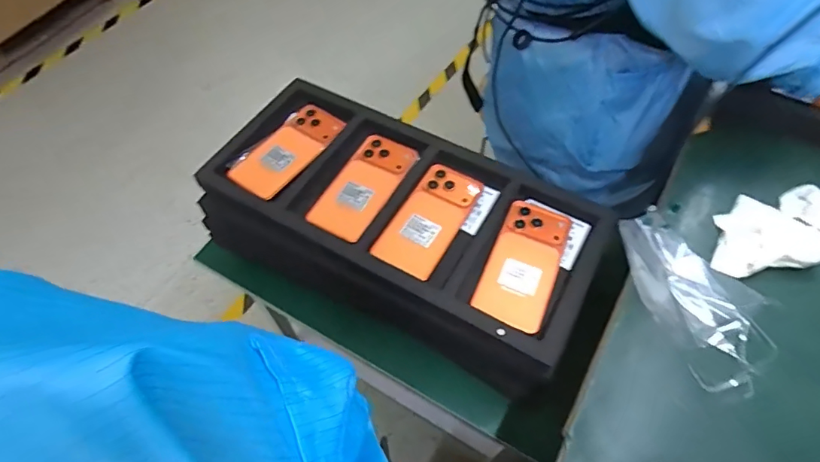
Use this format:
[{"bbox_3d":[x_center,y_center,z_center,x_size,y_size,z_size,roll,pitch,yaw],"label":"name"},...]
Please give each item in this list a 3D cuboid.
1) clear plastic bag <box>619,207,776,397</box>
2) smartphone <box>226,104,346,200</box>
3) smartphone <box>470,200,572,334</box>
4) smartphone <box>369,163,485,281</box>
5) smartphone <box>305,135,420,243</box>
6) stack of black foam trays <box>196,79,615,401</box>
[{"bbox_3d":[0.255,0.053,0.432,0.099,0.020,0.164,-20,60,-11],"label":"clear plastic bag"},{"bbox_3d":[-0.164,-0.112,0.662,0.078,0.010,0.164,30,62,19],"label":"smartphone"},{"bbox_3d":[0.135,0.038,0.566,0.077,0.012,0.162,21,59,14],"label":"smartphone"},{"bbox_3d":[0.026,-0.016,0.602,0.077,0.012,0.164,26,60,17],"label":"smartphone"},{"bbox_3d":[-0.060,-0.061,0.629,0.079,0.011,0.163,25,60,17],"label":"smartphone"},{"bbox_3d":[-0.013,0.004,0.660,0.492,0.150,0.260,27,62,16],"label":"stack of black foam trays"}]

